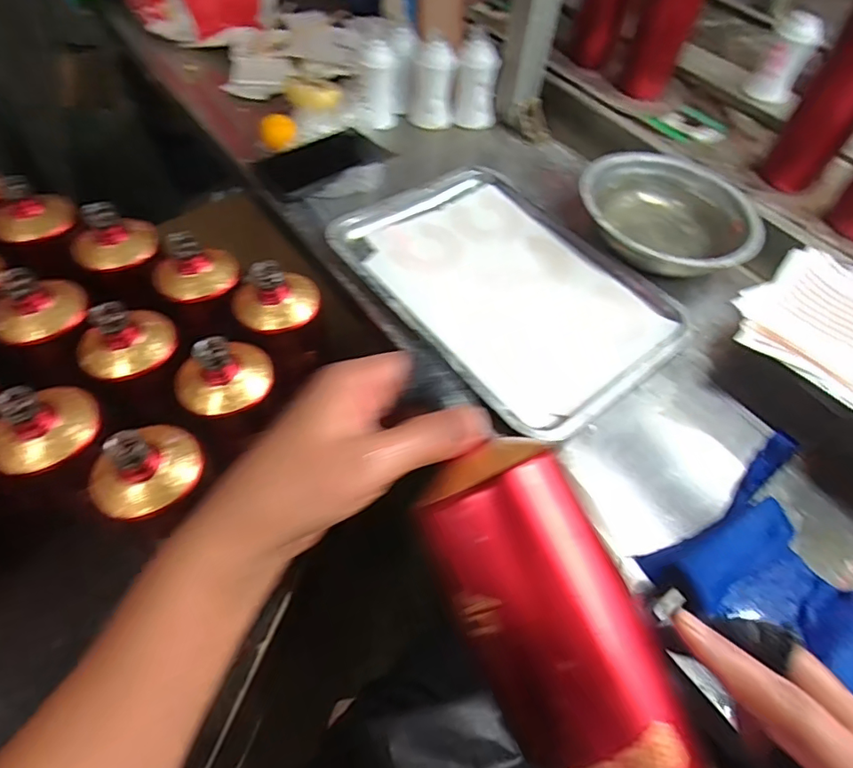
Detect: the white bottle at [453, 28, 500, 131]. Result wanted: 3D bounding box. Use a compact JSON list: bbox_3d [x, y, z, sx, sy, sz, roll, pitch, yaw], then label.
[{"bbox_3d":[0.072,-0.432,0.742,0.060,0.107,0.054,3,58,2],"label":"white bottle"}]

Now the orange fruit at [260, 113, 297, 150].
[{"bbox_3d":[-0.190,-0.326,0.664,0.043,0.034,0.033,-14,59,-9],"label":"orange fruit"}]

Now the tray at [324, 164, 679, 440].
[{"bbox_3d":[0.081,-0.114,0.560,0.257,0.035,0.351,-34,64,-20],"label":"tray"}]

